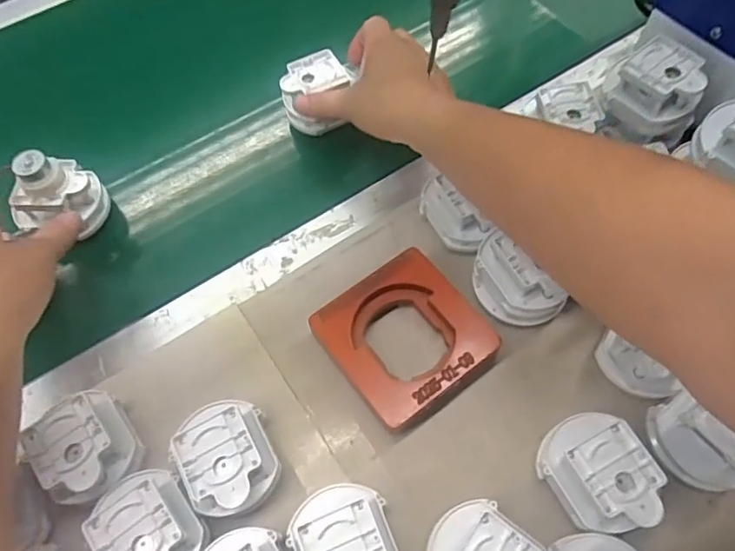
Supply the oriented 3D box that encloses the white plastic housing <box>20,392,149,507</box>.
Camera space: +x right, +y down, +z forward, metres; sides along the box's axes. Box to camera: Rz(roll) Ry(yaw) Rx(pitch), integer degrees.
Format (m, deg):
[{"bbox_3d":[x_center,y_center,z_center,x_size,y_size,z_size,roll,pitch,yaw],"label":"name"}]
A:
[{"bbox_3d":[-0.180,0.113,0.366,0.053,0.051,0.057,-1,64,1],"label":"white plastic housing"}]

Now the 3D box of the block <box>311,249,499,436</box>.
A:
[{"bbox_3d":[0.027,0.046,0.407,0.099,0.030,0.102,-35,68,-14],"label":"block"}]

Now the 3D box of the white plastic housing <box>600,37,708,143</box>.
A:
[{"bbox_3d":[0.218,-0.142,0.434,0.052,0.055,0.065,-28,66,-12],"label":"white plastic housing"}]

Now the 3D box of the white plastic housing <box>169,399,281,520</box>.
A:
[{"bbox_3d":[-0.089,0.120,0.358,0.059,0.047,0.067,-24,66,-10],"label":"white plastic housing"}]

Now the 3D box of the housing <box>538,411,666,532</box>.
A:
[{"bbox_3d":[0.142,0.124,0.352,0.055,0.051,0.068,-28,66,-12],"label":"housing"}]

